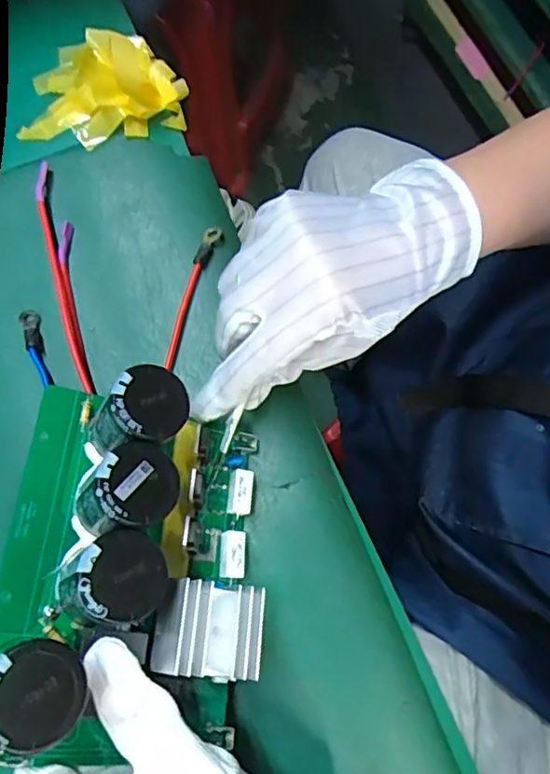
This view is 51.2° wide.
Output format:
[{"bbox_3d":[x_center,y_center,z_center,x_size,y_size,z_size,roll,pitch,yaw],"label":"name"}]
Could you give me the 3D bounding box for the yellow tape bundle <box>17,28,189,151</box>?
[{"bbox_3d":[-0.113,-0.200,0.372,0.108,0.032,0.078,-6,76,-3],"label":"yellow tape bundle"}]

